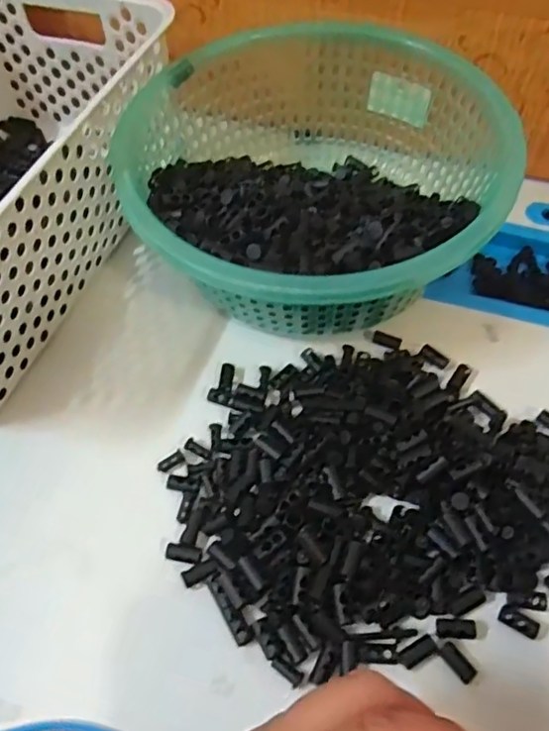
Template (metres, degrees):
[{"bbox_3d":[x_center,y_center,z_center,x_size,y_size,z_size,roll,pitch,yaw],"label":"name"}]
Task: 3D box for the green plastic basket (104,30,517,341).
[{"bbox_3d":[0.030,-0.114,0.385,0.212,0.094,0.222,0,57,1],"label":"green plastic basket"}]

